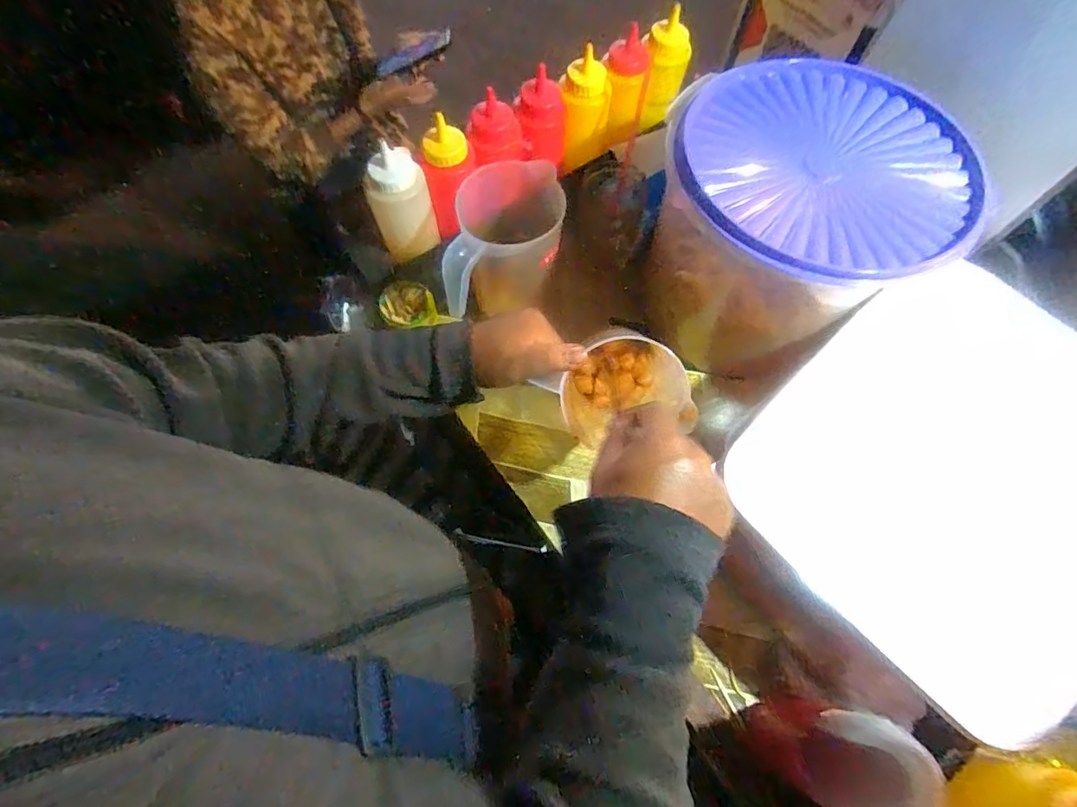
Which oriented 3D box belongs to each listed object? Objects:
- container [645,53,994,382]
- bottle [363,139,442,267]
[{"bbox_3d":[0.245,-0.166,0.524,0.243,0.220,0.229,0,66,-1],"label":"container"},{"bbox_3d":[-0.140,-0.196,0.526,0.057,0.106,0.055,-24,69,-11],"label":"bottle"}]

